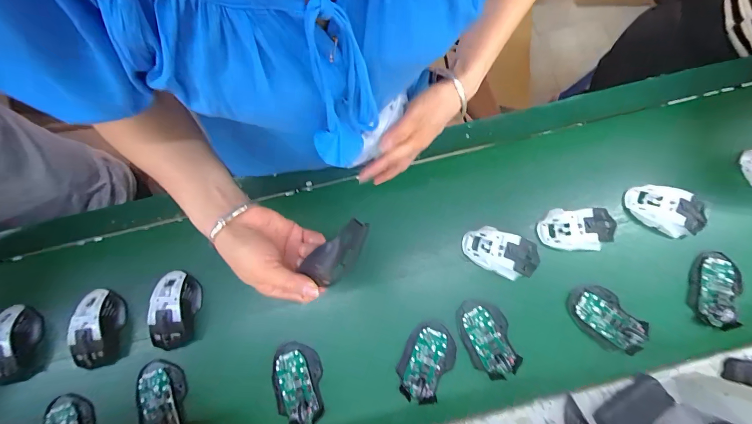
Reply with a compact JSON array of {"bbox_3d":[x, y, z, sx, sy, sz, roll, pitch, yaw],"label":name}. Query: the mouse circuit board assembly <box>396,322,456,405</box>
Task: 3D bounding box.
[{"bbox_3d":[0.077,0.227,0.502,0.073,0.025,0.111,22,77,7],"label":"mouse circuit board assembly"}]

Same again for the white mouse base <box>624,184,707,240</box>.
[{"bbox_3d":[0.474,-0.003,0.536,0.115,0.048,0.064,18,77,6],"label":"white mouse base"}]

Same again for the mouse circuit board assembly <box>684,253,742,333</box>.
[{"bbox_3d":[0.532,0.118,0.516,0.063,0.025,0.114,23,77,7],"label":"mouse circuit board assembly"}]

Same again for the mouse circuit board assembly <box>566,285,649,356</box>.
[{"bbox_3d":[0.354,0.165,0.509,0.075,0.024,0.109,-43,78,-9],"label":"mouse circuit board assembly"}]

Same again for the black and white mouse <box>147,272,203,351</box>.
[{"bbox_3d":[-0.320,0.153,0.523,0.062,0.042,0.115,-3,75,1],"label":"black and white mouse"}]

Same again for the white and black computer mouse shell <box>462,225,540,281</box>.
[{"bbox_3d":[0.200,0.062,0.521,0.117,0.031,0.065,23,77,7],"label":"white and black computer mouse shell"}]

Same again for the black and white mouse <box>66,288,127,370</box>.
[{"bbox_3d":[-0.440,0.184,0.522,0.068,0.048,0.114,2,76,2],"label":"black and white mouse"}]

